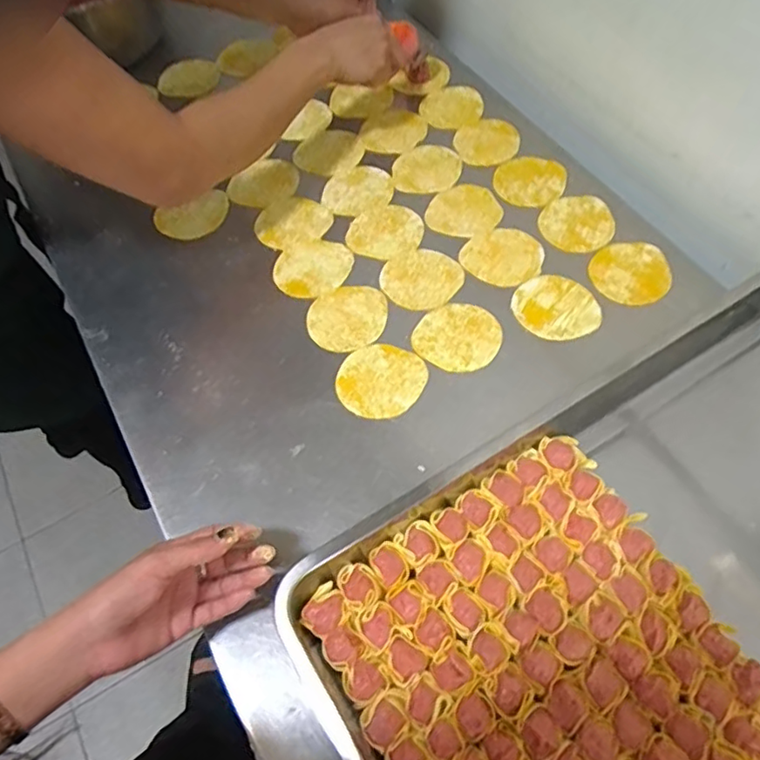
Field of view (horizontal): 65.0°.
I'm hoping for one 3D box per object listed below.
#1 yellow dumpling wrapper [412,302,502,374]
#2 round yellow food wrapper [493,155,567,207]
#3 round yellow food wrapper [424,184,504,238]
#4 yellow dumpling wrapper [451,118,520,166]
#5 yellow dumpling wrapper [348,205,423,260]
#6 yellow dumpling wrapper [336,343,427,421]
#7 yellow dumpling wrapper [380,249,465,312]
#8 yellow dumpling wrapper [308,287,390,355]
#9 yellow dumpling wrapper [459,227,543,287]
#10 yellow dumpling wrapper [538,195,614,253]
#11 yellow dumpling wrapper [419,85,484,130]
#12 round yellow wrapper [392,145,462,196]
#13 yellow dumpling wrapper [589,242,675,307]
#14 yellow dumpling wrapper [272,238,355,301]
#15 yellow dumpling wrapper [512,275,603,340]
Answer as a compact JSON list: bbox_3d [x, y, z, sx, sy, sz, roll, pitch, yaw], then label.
[{"bbox_3d":[0.081,-0.046,0.611,0.080,0.004,0.079,-1,61,2],"label":"yellow dumpling wrapper"},{"bbox_3d":[0.181,-0.242,0.717,0.080,0.004,0.087,-1,61,2],"label":"round yellow food wrapper"},{"bbox_3d":[0.096,-0.198,0.699,0.086,0.004,0.077,-22,63,-9],"label":"round yellow food wrapper"},{"bbox_3d":[0.137,-0.302,0.757,0.084,0.004,0.075,-18,65,-7],"label":"yellow dumpling wrapper"},{"bbox_3d":[0.007,-0.171,0.688,0.087,0.004,0.073,-29,64,-12],"label":"yellow dumpling wrapper"},{"bbox_3d":[0.001,-0.001,0.590,0.080,0.006,0.087,-1,61,2],"label":"yellow dumpling wrapper"},{"bbox_3d":[0.046,-0.112,0.651,0.079,0.004,0.082,-1,61,2],"label":"yellow dumpling wrapper"},{"bbox_3d":[-0.033,-0.066,0.630,0.080,0.005,0.080,0,62,-1],"label":"yellow dumpling wrapper"},{"bbox_3d":[0.138,-0.136,0.661,0.087,0.005,0.075,-28,64,-12],"label":"yellow dumpling wrapper"},{"bbox_3d":[0.224,-0.178,0.681,0.083,0.004,0.080,-1,61,2],"label":"yellow dumpling wrapper"},{"bbox_3d":[0.096,-0.362,0.792,0.076,0.006,0.087,24,65,15],"label":"yellow dumpling wrapper"},{"bbox_3d":[0.059,-0.260,0.738,0.079,0.006,0.084,-1,61,2],"label":"round yellow wrapper"},{"bbox_3d":[0.269,-0.115,0.641,0.082,0.004,0.080,-1,61,2],"label":"yellow dumpling wrapper"},{"bbox_3d":[-0.075,-0.126,0.667,0.079,0.005,0.086,-1,61,2],"label":"yellow dumpling wrapper"},{"bbox_3d":[0.185,-0.077,0.624,0.087,0.004,0.077,-2,61,2],"label":"yellow dumpling wrapper"}]

